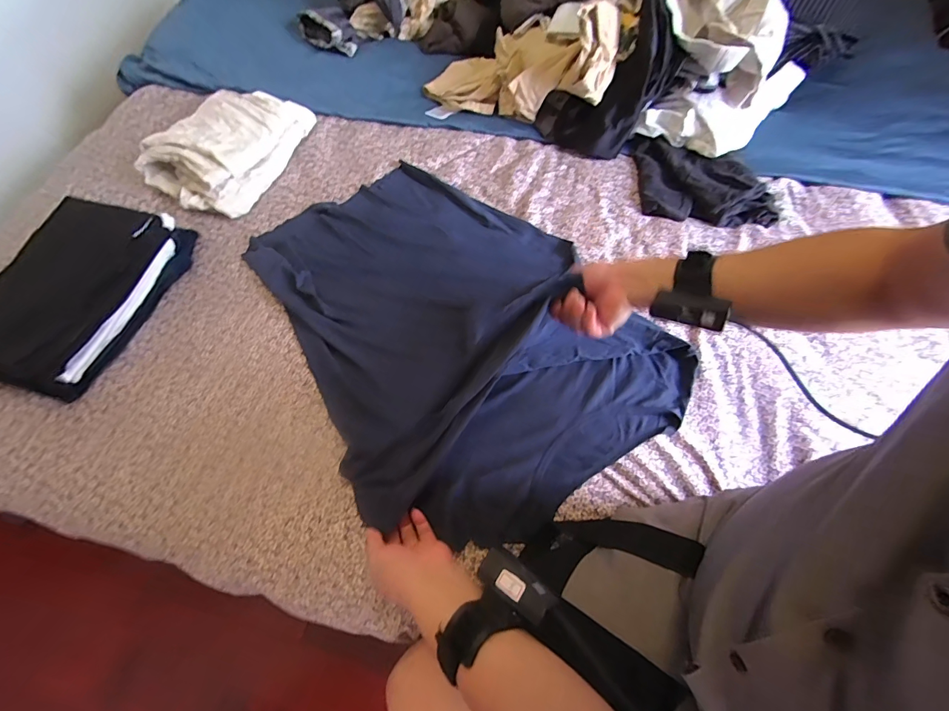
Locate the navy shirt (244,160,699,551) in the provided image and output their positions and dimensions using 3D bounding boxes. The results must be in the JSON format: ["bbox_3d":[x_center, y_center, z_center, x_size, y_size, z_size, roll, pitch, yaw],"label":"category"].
[{"bbox_3d":[-0.037,-0.080,0.568,0.447,0.117,0.609,-32,70,-14],"label":"navy shirt"}]

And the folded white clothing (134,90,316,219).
[{"bbox_3d":[-0.461,-0.404,0.754,0.205,0.069,0.295,22,67,9],"label":"folded white clothing"}]

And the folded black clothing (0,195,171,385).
[{"bbox_3d":[-0.588,-0.106,0.568,0.161,0.049,0.284,16,65,9],"label":"folded black clothing"}]

